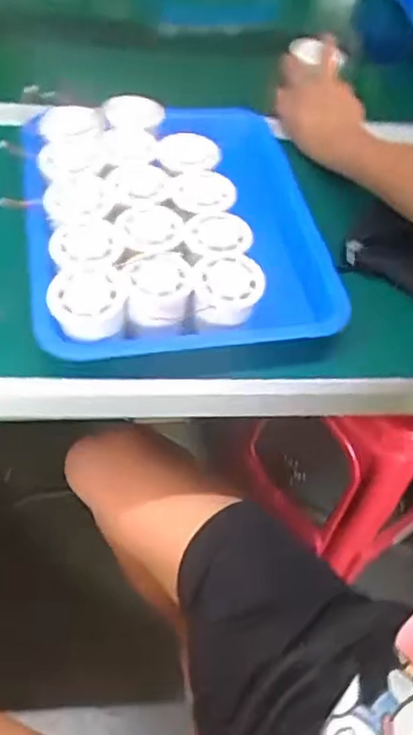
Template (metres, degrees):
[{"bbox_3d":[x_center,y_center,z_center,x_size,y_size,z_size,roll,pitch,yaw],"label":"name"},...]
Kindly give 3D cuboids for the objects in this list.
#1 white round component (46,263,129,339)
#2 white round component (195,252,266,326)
[{"bbox_3d":[-0.093,-0.052,0.494,0.059,0.030,0.052,2,51,-5],"label":"white round component"},{"bbox_3d":[0.018,-0.067,0.515,0.054,0.026,0.060,4,51,-3],"label":"white round component"}]

